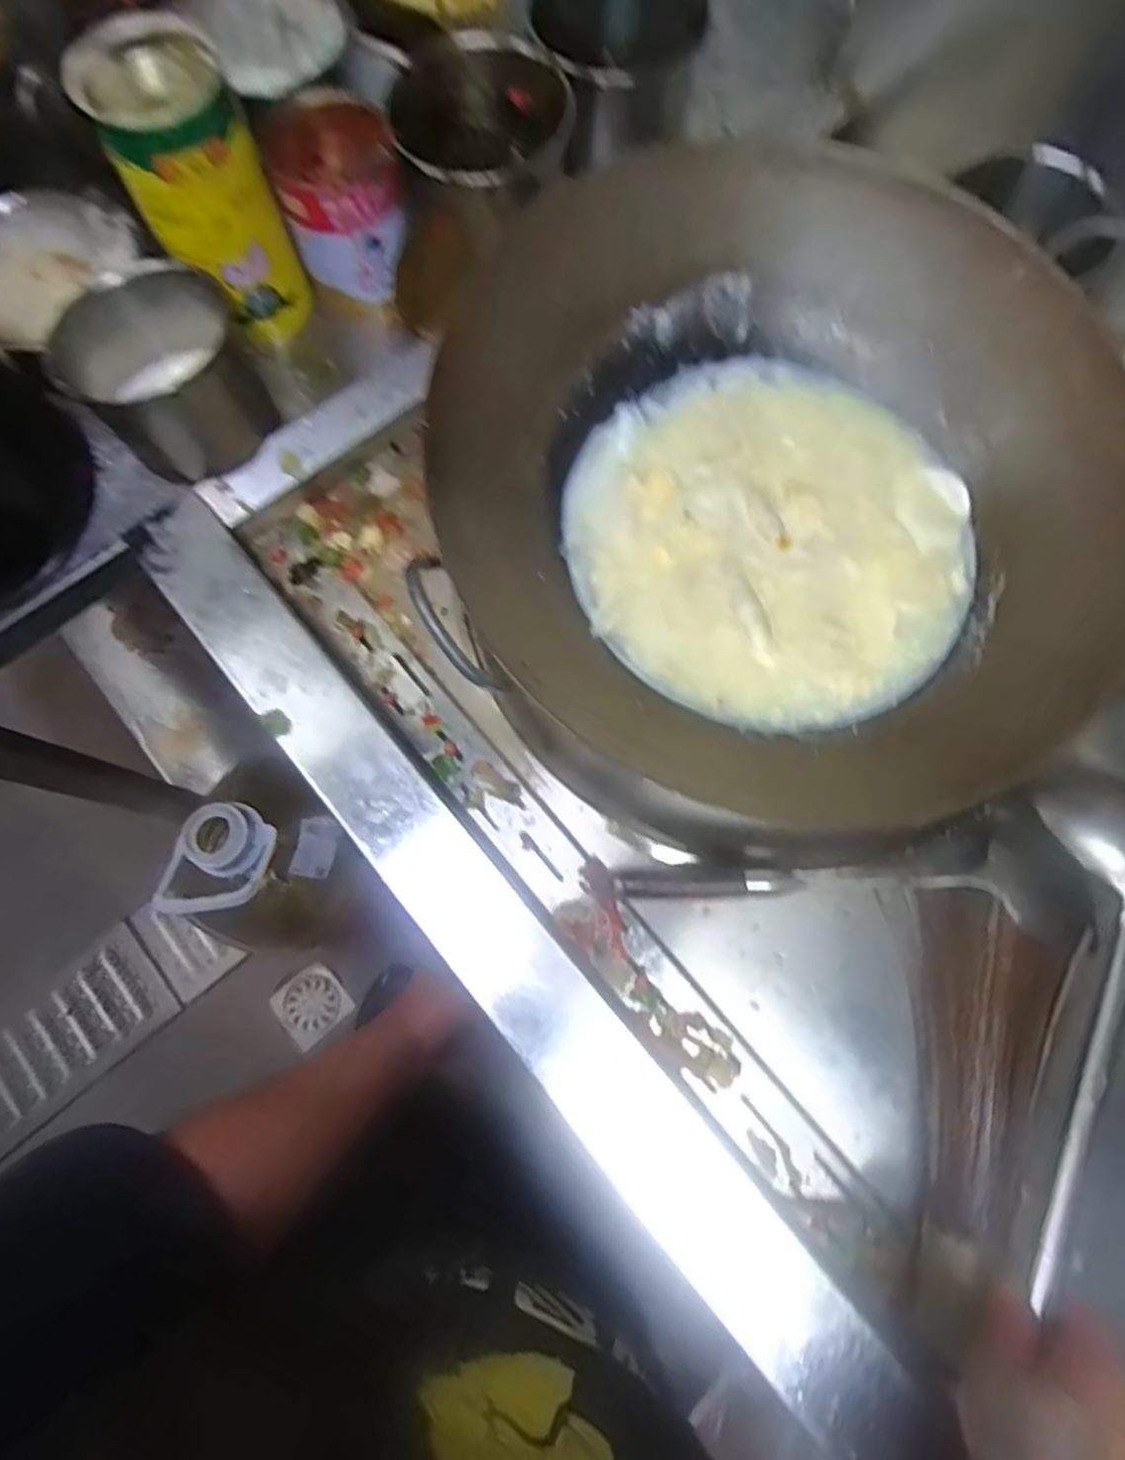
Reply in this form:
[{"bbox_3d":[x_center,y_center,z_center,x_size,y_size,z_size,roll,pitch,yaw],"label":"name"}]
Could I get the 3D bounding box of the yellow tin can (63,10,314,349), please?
[{"bbox_3d":[-0.271,-0.406,0.540,0.094,0.195,0.087,0,75,-1],"label":"yellow tin can"}]

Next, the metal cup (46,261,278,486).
[{"bbox_3d":[-0.316,-0.283,0.569,0.132,0.090,0.124,0,75,-1],"label":"metal cup"}]

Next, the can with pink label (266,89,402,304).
[{"bbox_3d":[-0.174,-0.427,0.567,0.096,0.095,0.099,-6,75,-2],"label":"can with pink label"}]

